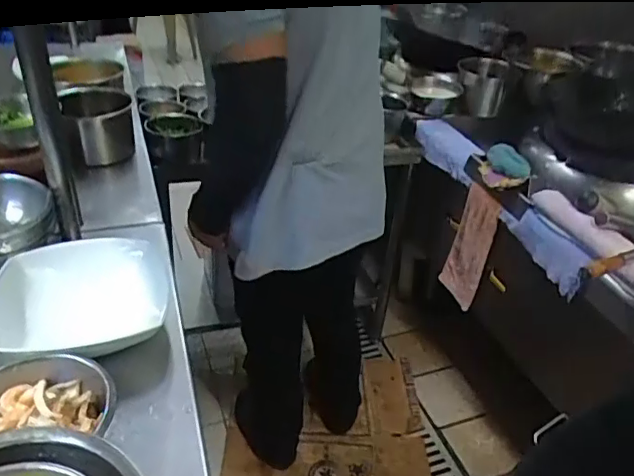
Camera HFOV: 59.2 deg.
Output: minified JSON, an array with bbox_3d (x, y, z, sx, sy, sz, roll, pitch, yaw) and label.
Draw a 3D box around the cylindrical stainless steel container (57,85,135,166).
[{"bbox_3d":[-0.481,-0.250,1.231,0.141,0.134,0.113,-9,36,-19],"label":"cylindrical stainless steel container"}]

